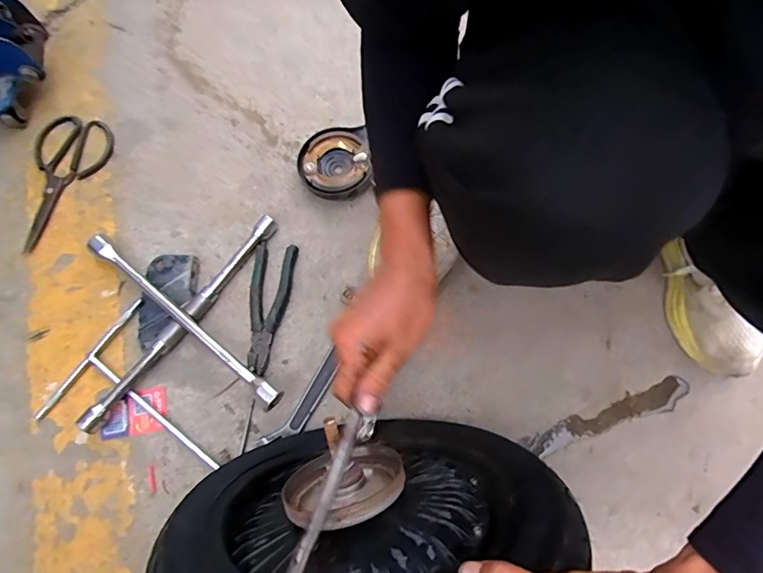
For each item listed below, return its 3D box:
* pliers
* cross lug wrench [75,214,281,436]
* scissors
[{"bbox_3d":[-0.154,0.027,0.628,0.054,0.025,0.174,6,74,3],"label":"pliers"},{"bbox_3d":[-0.260,0.043,0.613,0.243,0.047,0.256,-6,74,0],"label":"cross lug wrench"},{"bbox_3d":[-0.487,-0.157,0.689,0.108,0.015,0.219,19,75,3],"label":"scissors"}]

